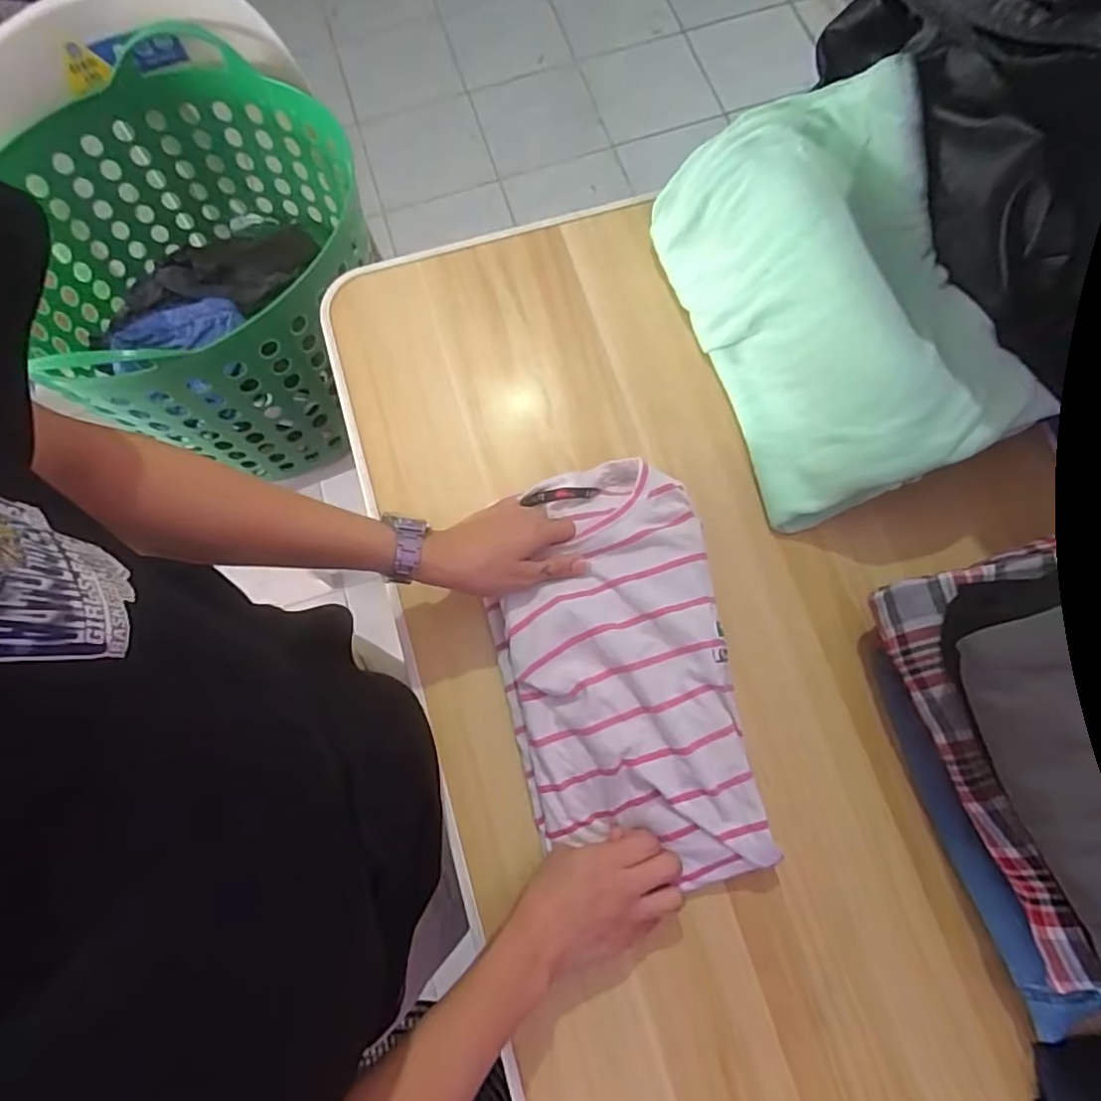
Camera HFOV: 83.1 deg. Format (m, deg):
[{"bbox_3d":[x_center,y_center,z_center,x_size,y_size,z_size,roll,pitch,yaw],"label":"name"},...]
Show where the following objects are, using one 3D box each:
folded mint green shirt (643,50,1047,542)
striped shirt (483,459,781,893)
[{"bbox_3d":[0.227,-0.197,0.500,0.182,0.129,0.308,-19,75,-2],"label":"folded mint green shirt"},{"bbox_3d":[0.047,0.087,0.464,0.163,0.042,0.302,-10,75,-4],"label":"striped shirt"}]

